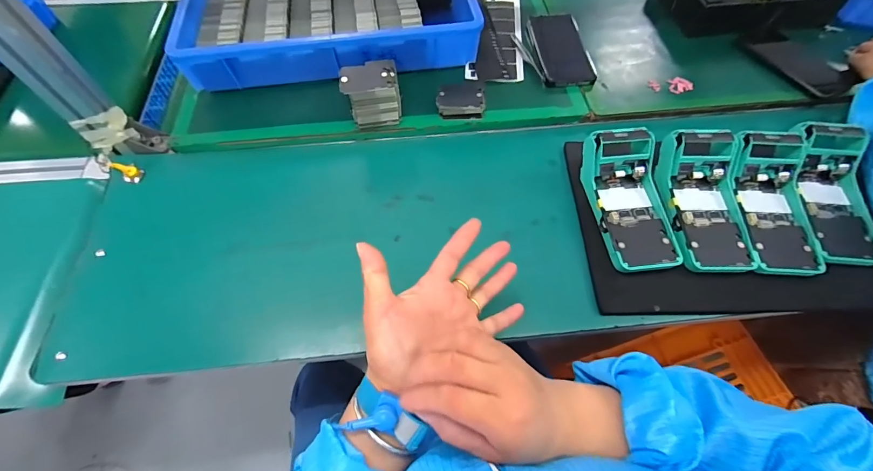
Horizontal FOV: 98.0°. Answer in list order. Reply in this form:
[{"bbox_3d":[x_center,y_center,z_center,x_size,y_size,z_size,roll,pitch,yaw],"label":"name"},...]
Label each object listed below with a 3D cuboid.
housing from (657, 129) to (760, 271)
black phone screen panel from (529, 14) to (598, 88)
[{"bbox_3d":[0.327,-0.040,0.461,0.080,0.054,0.172,3,73,-4],"label":"housing"},{"bbox_3d":[0.203,-0.307,0.624,0.083,0.017,0.164,-3,64,-8],"label":"black phone screen panel"}]

